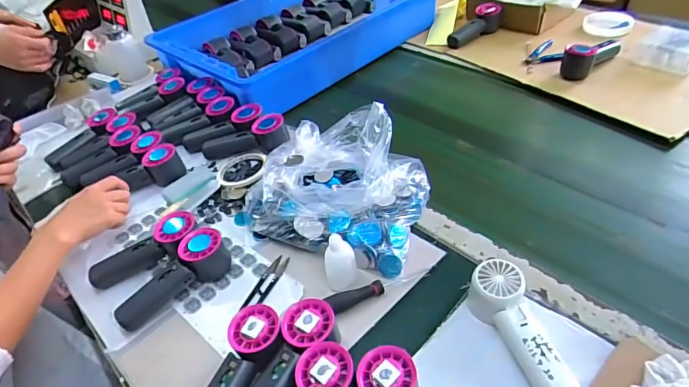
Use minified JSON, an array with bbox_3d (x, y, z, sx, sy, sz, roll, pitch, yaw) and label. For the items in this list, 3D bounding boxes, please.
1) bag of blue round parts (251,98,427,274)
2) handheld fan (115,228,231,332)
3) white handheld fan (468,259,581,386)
[{"bbox_3d":[-0.007,-0.021,0.645,0.240,0.105,0.196,13,44,23],"label":"bag of blue round parts"},{"bbox_3d":[-0.223,0.113,0.594,0.157,0.059,0.052,-40,50,-16],"label":"handheld fan"},{"bbox_3d":[0.187,0.141,0.472,0.054,0.055,0.152,-20,41,-13],"label":"white handheld fan"}]

